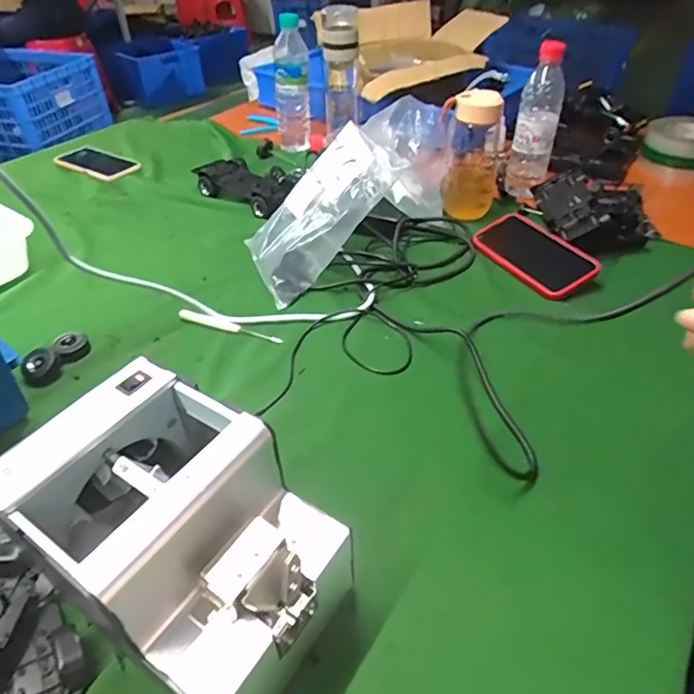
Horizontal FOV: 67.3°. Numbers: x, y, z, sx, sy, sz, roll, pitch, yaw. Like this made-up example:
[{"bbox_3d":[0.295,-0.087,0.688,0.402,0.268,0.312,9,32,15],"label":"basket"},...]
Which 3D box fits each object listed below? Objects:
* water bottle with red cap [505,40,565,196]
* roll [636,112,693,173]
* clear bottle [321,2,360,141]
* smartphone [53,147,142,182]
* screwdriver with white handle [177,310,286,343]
[{"bbox_3d":[0.297,-0.345,0.817,0.066,0.209,0.058,14,44,16],"label":"water bottle with red cap"},{"bbox_3d":[0.619,-0.375,0.953,0.157,0.068,0.172,26,47,26],"label":"roll"},{"bbox_3d":[-0.015,-0.517,0.989,0.075,0.208,0.056,-4,42,-4],"label":"clear bottle"},{"bbox_3d":[-0.467,-0.348,0.982,0.173,0.009,0.088,23,46,24],"label":"smartphone"},{"bbox_3d":[-0.139,-0.023,0.611,0.137,0.013,0.012,15,43,16],"label":"screwdriver with white handle"}]

